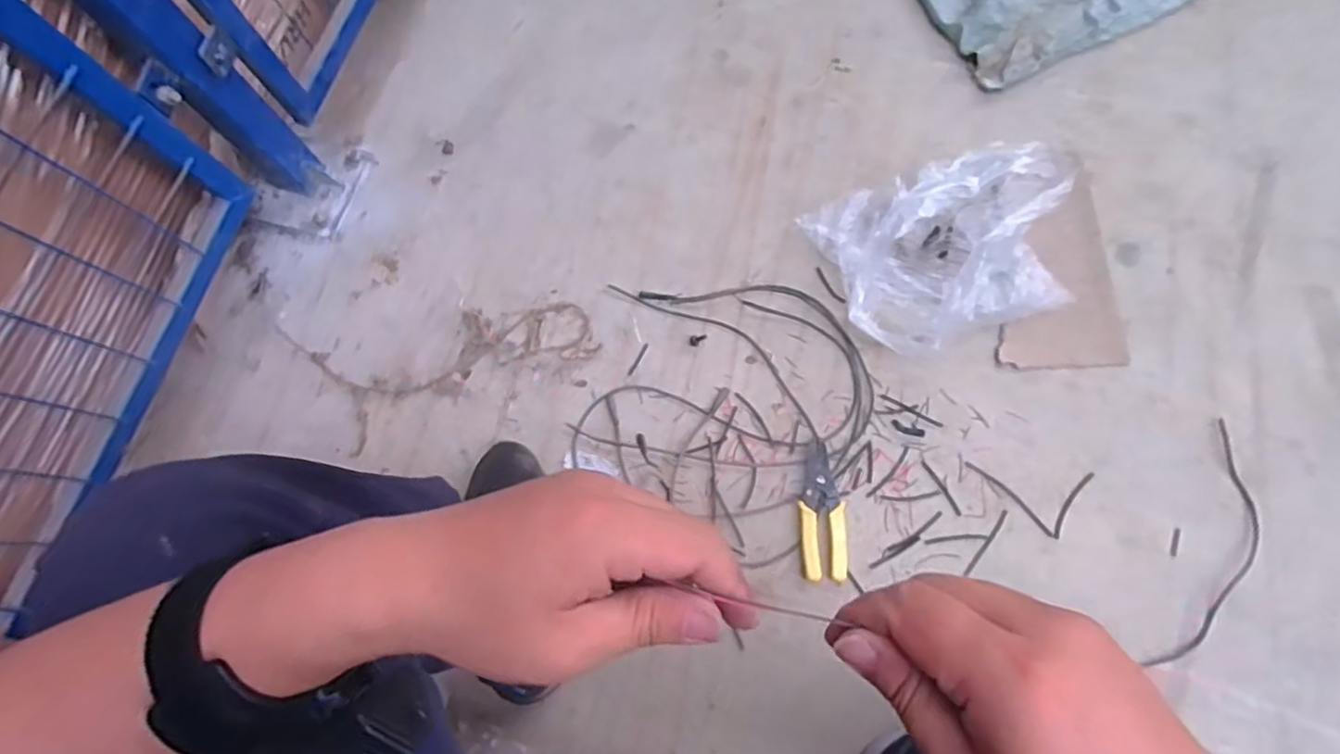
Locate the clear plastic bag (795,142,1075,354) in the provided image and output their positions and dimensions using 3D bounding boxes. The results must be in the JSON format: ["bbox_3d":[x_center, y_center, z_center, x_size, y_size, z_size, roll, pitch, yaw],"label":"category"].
[{"bbox_3d":[0.338,-0.154,0.798,0.290,0.123,0.220,-8,75,-1],"label":"clear plastic bag"}]

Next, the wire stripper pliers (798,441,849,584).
[{"bbox_3d":[0.179,0.158,0.776,0.053,0.017,0.157,0,75,1],"label":"wire stripper pliers"}]

